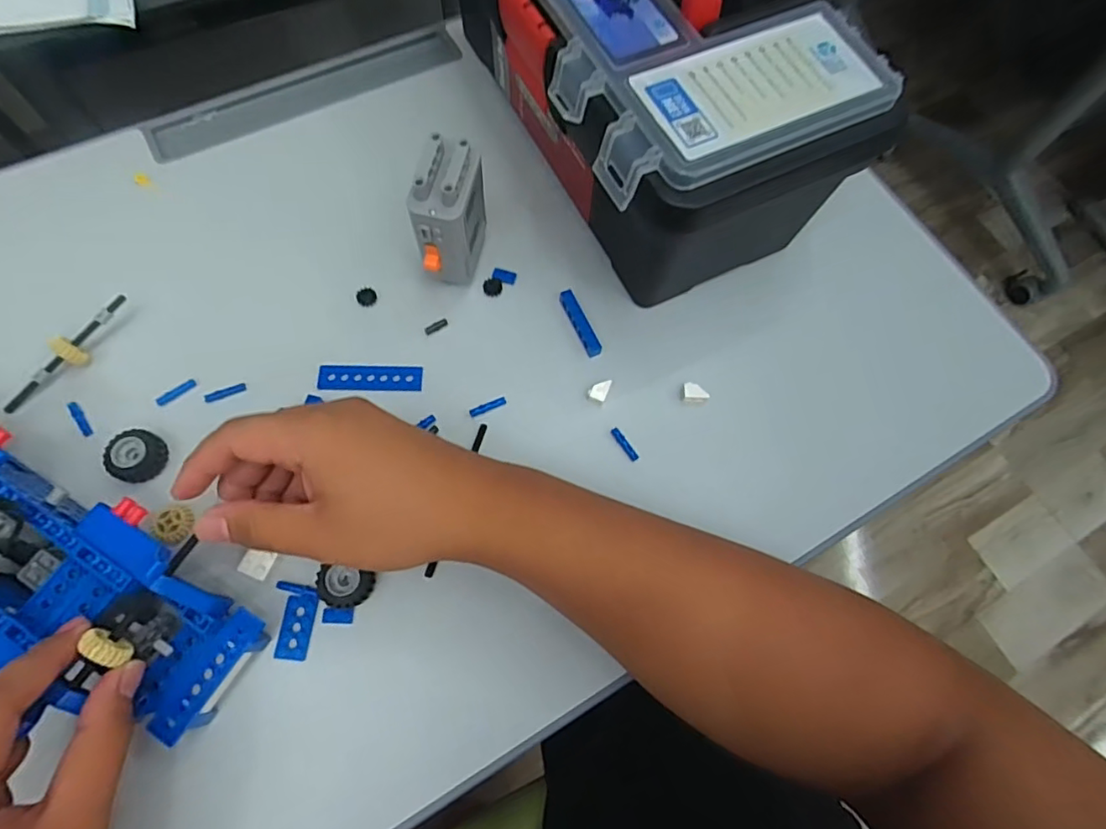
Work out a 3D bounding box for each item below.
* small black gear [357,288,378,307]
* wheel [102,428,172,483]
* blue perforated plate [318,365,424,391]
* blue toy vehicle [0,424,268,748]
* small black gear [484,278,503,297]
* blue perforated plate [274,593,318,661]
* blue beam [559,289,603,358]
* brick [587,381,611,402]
[{"bbox_3d":[-0.123,-0.078,0.380,0.013,0.006,0.011,-19,72,-9],"label":"small black gear"},{"bbox_3d":[-0.237,0.024,0.329,0.032,0.011,0.030,1,70,-2],"label":"wheel"},{"bbox_3d":[-0.114,-0.023,0.361,0.062,0.004,0.017,-1,70,-3],"label":"blue perforated plate"},{"bbox_3d":[-0.246,0.070,0.274,0.214,0.052,0.089,33,71,-5],"label":"blue toy vehicle"},{"bbox_3d":[-0.040,-0.086,0.386,0.013,0.006,0.012,1,70,-2],"label":"small black gear"},{"bbox_3d":[-0.137,0.113,0.308,0.016,0.004,0.033,5,70,-1],"label":"blue perforated plate"},{"bbox_3d":[0.018,-0.061,0.380,0.010,0.007,0.049,-24,73,-11],"label":"blue beam"},{"bbox_3d":[0.029,-0.016,0.364,0.011,0.007,0.014,22,71,5],"label":"brick"}]

